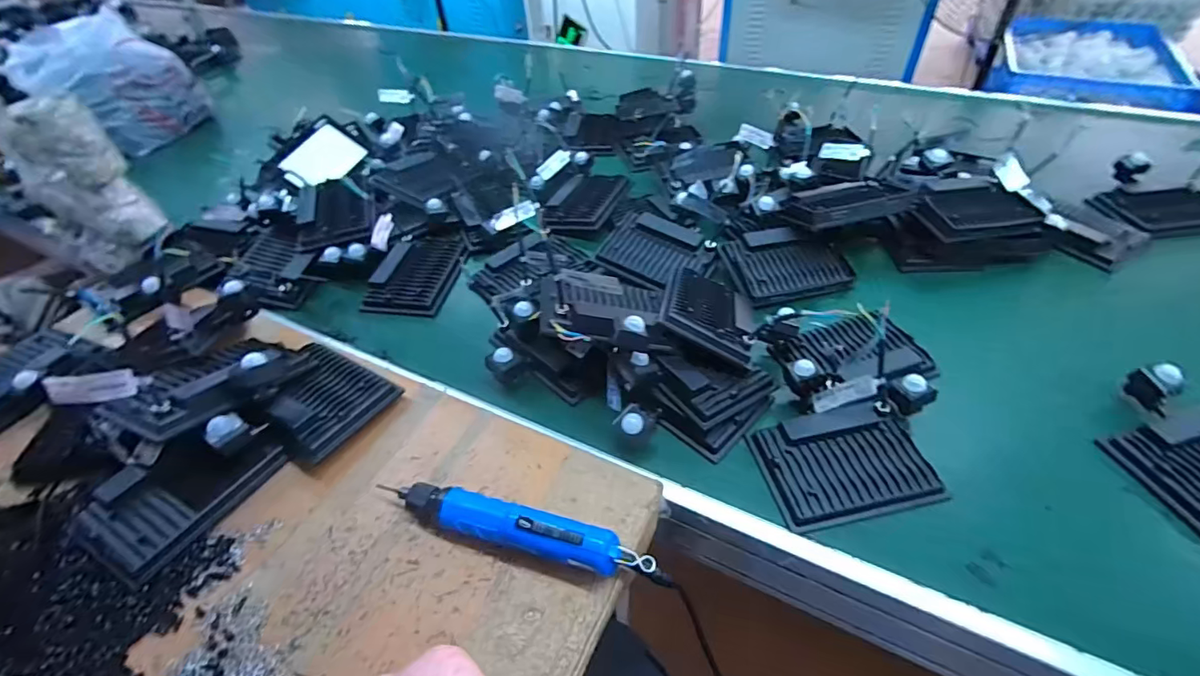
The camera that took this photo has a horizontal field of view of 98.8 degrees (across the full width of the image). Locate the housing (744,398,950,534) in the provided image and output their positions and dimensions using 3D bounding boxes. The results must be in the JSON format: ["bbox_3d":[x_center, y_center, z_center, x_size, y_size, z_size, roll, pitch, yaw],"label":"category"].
[{"bbox_3d":[0.274,0.142,0.587,0.178,0.023,0.125,-11,45,-6],"label":"housing"}]

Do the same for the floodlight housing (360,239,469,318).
[{"bbox_3d":[-0.307,-0.117,0.872,0.127,0.031,0.198,4,46,9],"label":"floodlight housing"}]

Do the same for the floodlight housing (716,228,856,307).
[{"bbox_3d":[0.293,-0.113,0.825,0.178,0.038,0.128,-13,64,-11],"label":"floodlight housing"}]

